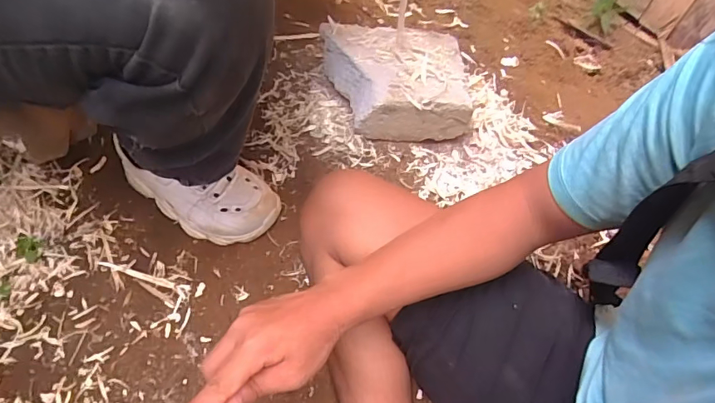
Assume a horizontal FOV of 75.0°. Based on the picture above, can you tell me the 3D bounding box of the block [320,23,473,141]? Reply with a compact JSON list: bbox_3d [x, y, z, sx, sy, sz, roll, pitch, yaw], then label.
[{"bbox_3d":[0.055,-0.182,0.715,0.208,0.089,0.206,0,51,-5],"label":"block"}]

